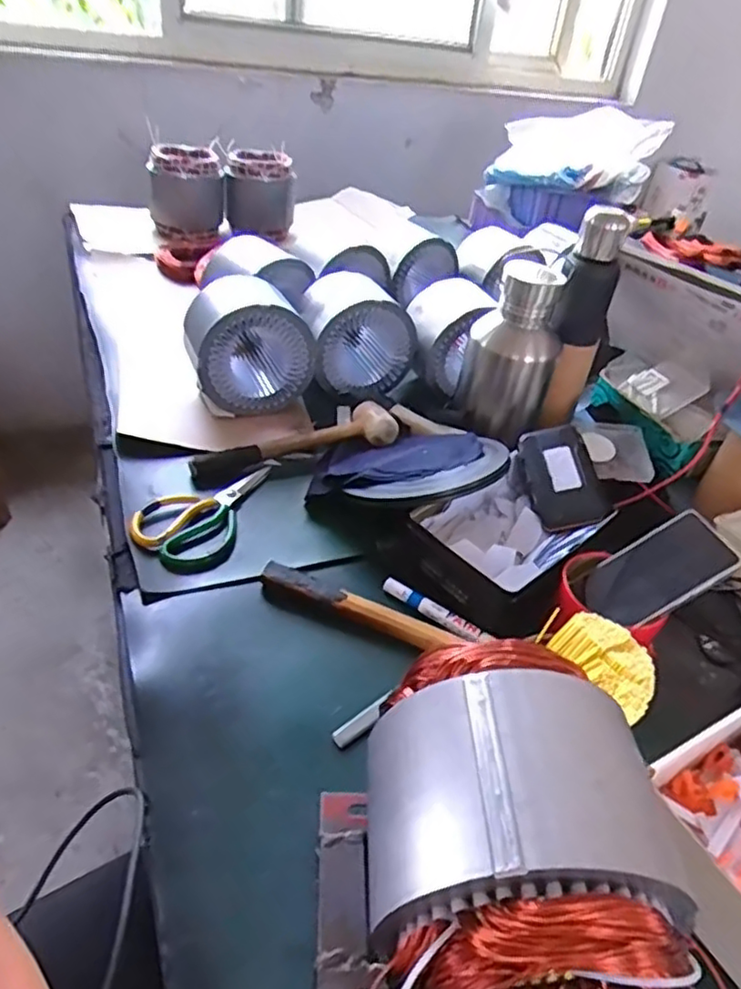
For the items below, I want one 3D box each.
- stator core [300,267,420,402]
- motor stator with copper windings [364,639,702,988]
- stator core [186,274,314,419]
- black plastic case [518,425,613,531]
[{"bbox_3d":[-0.016,-0.223,0.931,0.153,0.137,0.129,-7,40,-19],"label":"stator core"},{"bbox_3d":[0.068,0.180,0.347,0.126,0.128,0.170,1,38,-9],"label":"motor stator with copper windings"},{"bbox_3d":[-0.163,-0.203,0.875,0.155,0.139,0.107,-10,41,-22],"label":"stator core"},{"bbox_3d":[0.218,-0.019,0.747,0.080,0.028,0.135,-16,57,9],"label":"black plastic case"}]

